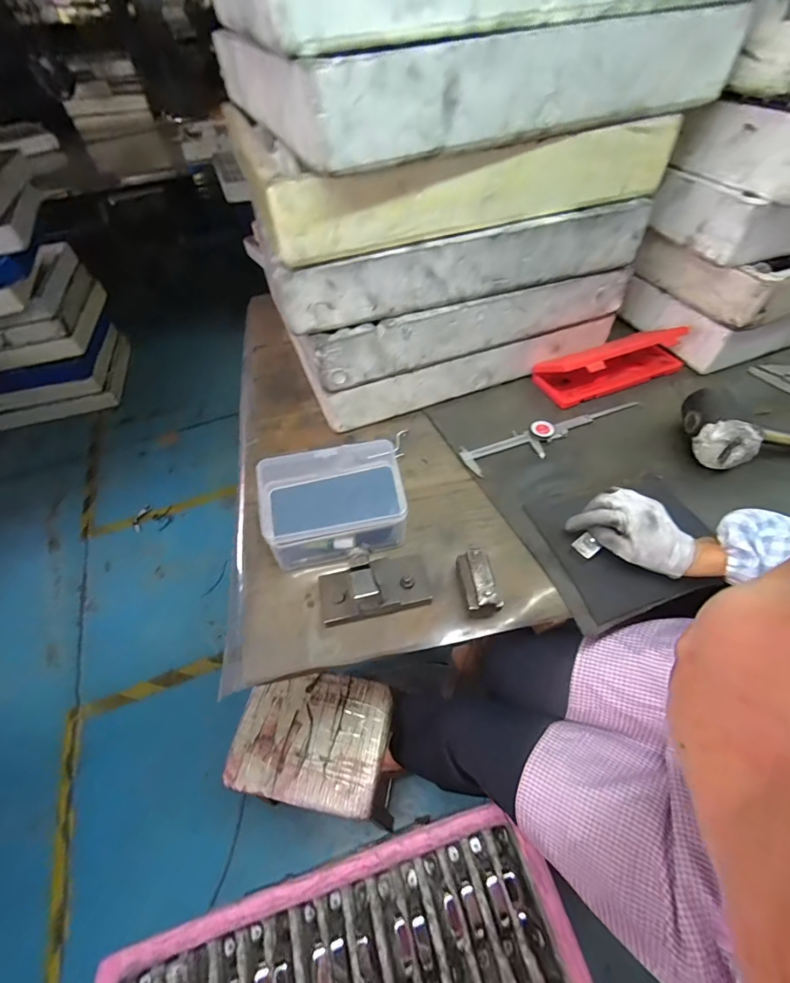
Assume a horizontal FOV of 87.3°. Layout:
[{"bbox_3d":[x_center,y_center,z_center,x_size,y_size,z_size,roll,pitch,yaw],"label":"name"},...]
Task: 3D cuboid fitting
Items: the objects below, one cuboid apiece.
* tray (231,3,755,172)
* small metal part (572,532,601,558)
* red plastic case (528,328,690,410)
[{"bbox_3d":[0.065,-0.596,0.578,0.564,0.092,0.477,-21,55,-13],"label":"tray"},{"bbox_3d":[0.243,0.069,0.525,0.025,0.006,0.027,-43,64,2],"label":"small metal part"},{"bbox_3d":[0.385,-0.235,0.738,0.256,0.074,0.100,-20,54,-12],"label":"red plastic case"}]

